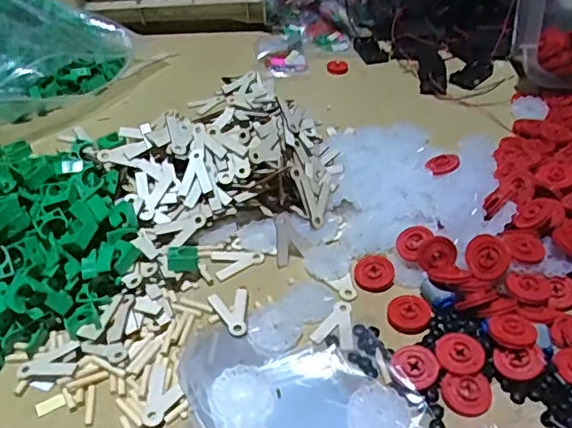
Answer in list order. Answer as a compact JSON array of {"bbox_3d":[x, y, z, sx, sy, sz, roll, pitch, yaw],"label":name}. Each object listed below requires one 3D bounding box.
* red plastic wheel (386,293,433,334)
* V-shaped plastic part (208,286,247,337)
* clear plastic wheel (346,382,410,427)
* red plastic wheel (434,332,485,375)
[{"bbox_3d":[0.096,0.077,0.439,0.034,0.010,0.031,0,41,0],"label":"red plastic wheel"},{"bbox_3d":[-0.039,0.075,0.447,0.031,0.005,0.044,-19,44,-20],"label":"V-shaped plastic part"},{"bbox_3d":[0.060,0.129,0.371,0.039,0.005,0.043,4,41,5],"label":"clear plastic wheel"},{"bbox_3d":[0.122,0.098,0.399,0.031,0.007,0.032,-5,58,8],"label":"red plastic wheel"}]

